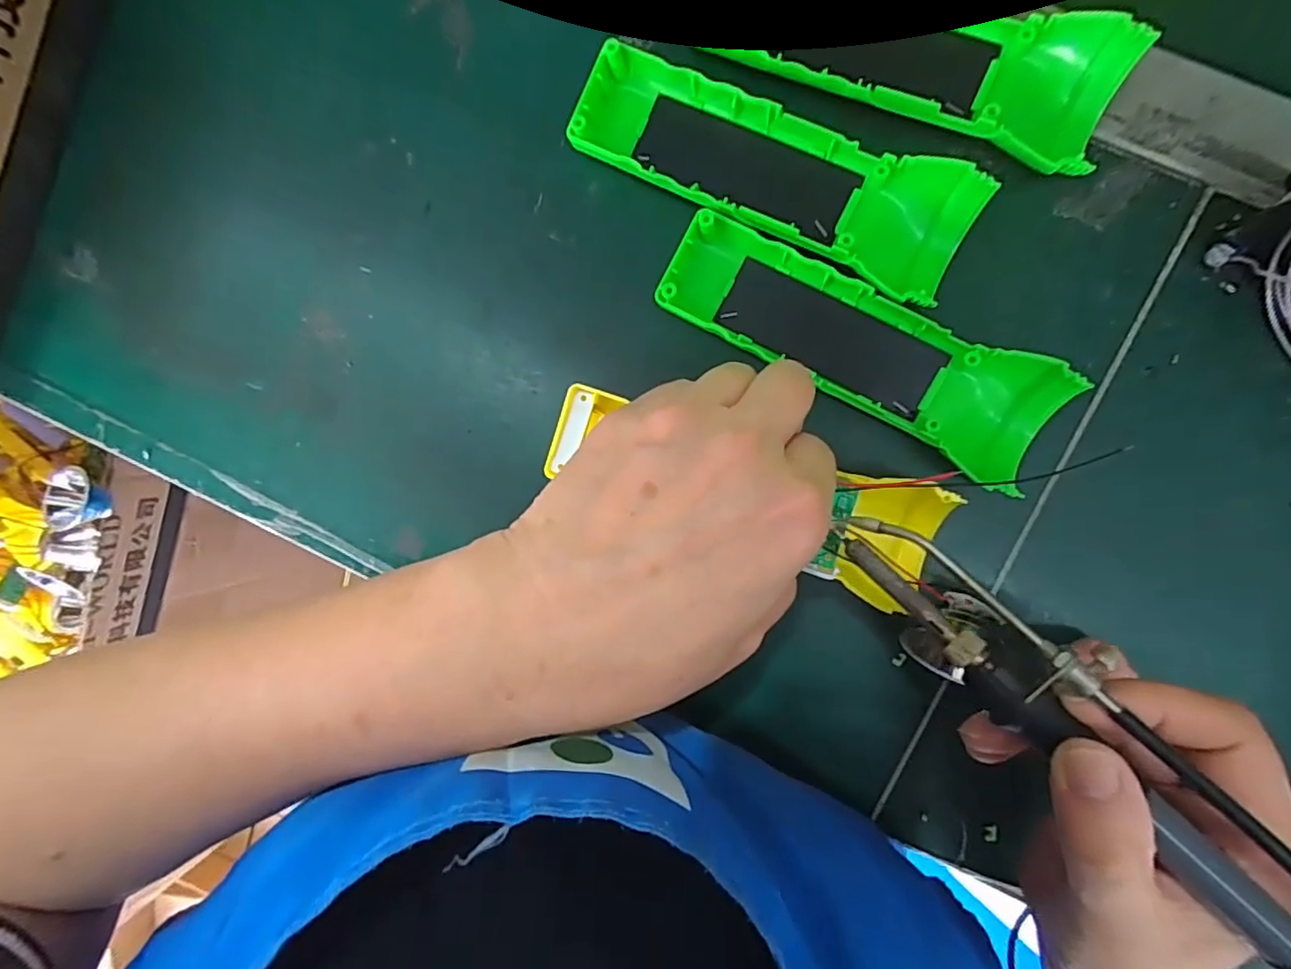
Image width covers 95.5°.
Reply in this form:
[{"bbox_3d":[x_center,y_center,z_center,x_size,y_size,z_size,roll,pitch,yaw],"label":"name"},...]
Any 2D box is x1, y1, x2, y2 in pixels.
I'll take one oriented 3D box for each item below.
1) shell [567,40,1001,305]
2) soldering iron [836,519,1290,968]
[{"bbox_3d":[0.050,-0.126,0.236,0.161,0.026,0.048,28,96,3],"label":"shell"},{"bbox_3d":[0.141,0.084,0.175,0.027,0.015,0.203,-45,71,7],"label":"soldering iron"}]

